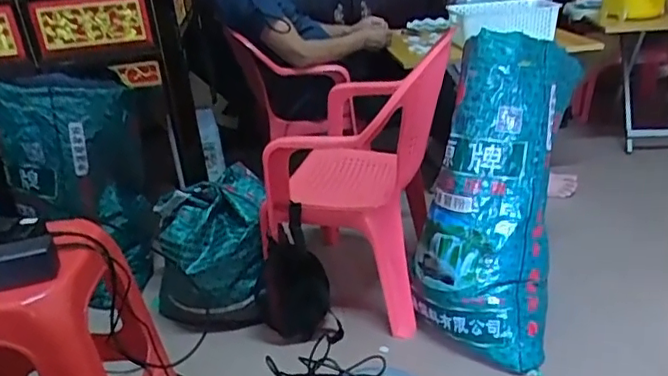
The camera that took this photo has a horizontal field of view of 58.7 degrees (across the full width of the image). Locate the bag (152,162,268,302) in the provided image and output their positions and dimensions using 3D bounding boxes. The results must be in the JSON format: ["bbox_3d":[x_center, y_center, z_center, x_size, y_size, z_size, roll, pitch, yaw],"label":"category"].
[{"bbox_3d":[-0.287,0.104,1.439,0.254,0.225,0.273,-9,25,-9],"label":"bag"}]

